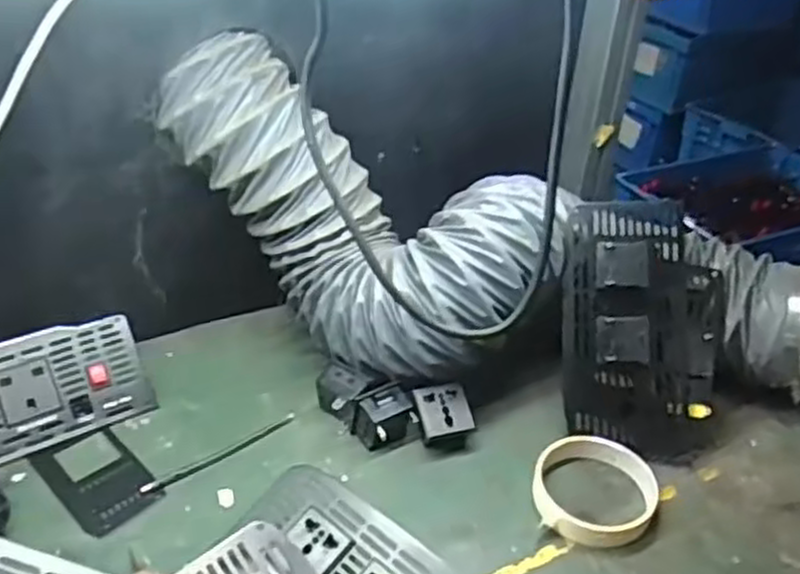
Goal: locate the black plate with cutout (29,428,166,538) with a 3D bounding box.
[{"bbox_3d":[-0.213,0.134,0.549,0.056,0.007,0.092,-26,44,-37],"label":"black plate with cutout"}]

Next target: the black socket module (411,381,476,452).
[{"bbox_3d":[0.033,0.099,0.589,0.040,0.022,0.048,-11,58,-14],"label":"black socket module"}]

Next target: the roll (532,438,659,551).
[{"bbox_3d":[0.137,0.141,0.546,0.084,0.025,0.082,3,34,-2],"label":"roll"}]

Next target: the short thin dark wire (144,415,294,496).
[{"bbox_3d":[-0.131,0.121,0.571,0.123,0.006,0.009,-23,42,-33],"label":"short thin dark wire"}]

